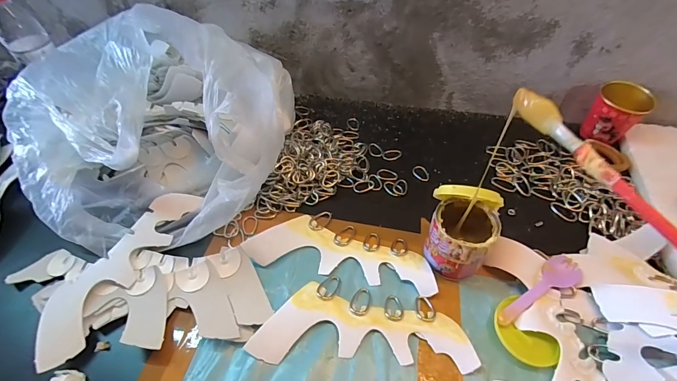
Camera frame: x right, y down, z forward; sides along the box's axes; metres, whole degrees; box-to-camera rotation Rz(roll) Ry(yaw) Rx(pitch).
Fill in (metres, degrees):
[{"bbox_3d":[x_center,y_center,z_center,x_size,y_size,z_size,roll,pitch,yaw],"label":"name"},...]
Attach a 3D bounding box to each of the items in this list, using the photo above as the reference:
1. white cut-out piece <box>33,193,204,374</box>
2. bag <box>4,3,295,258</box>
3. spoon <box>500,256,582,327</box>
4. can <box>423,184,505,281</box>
[{"bbox_3d":[-0.242,0.078,0.379,0.070,0.020,0.210,21,56,17],"label":"white cut-out piece"},{"bbox_3d":[-0.233,-0.099,0.448,0.333,0.152,0.318,-5,50,-3],"label":"bag"},{"bbox_3d":[0.207,0.103,0.350,0.109,0.011,0.032,-28,54,-21],"label":"spoon"},{"bbox_3d":[0.130,0.038,0.357,0.069,0.092,0.070,0,49,1],"label":"can"}]

